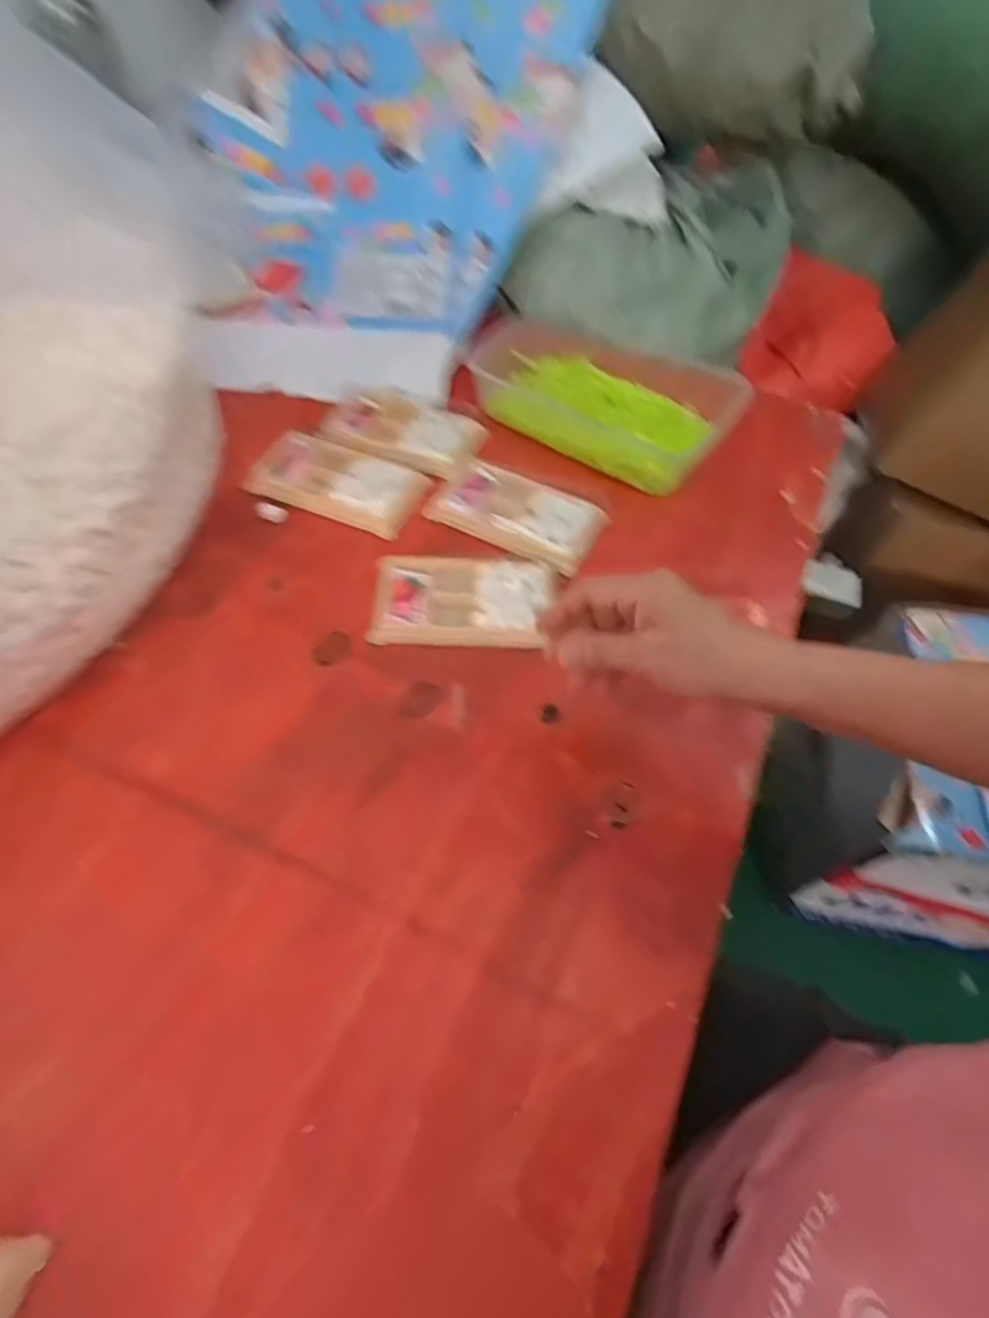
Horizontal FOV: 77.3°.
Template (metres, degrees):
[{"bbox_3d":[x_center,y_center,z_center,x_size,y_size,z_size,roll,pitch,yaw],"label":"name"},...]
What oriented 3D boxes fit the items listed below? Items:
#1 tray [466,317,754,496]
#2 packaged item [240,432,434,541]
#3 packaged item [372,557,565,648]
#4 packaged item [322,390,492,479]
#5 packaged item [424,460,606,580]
[{"bbox_3d":[0.102,-0.262,0.604,0.254,0.044,0.165,28,59,15],"label":"tray"},{"bbox_3d":[-0.137,-0.158,0.545,0.148,0.013,0.079,20,57,11],"label":"packaged item"},{"bbox_3d":[-0.022,-0.049,0.475,0.136,0.014,0.087,2,56,-2],"label":"packaged item"},{"bbox_3d":[-0.084,-0.219,0.581,0.142,0.012,0.083,19,57,10],"label":"packaged item"},{"bbox_3d":[0.020,-0.126,0.533,0.138,0.016,0.073,26,59,14],"label":"packaged item"}]

